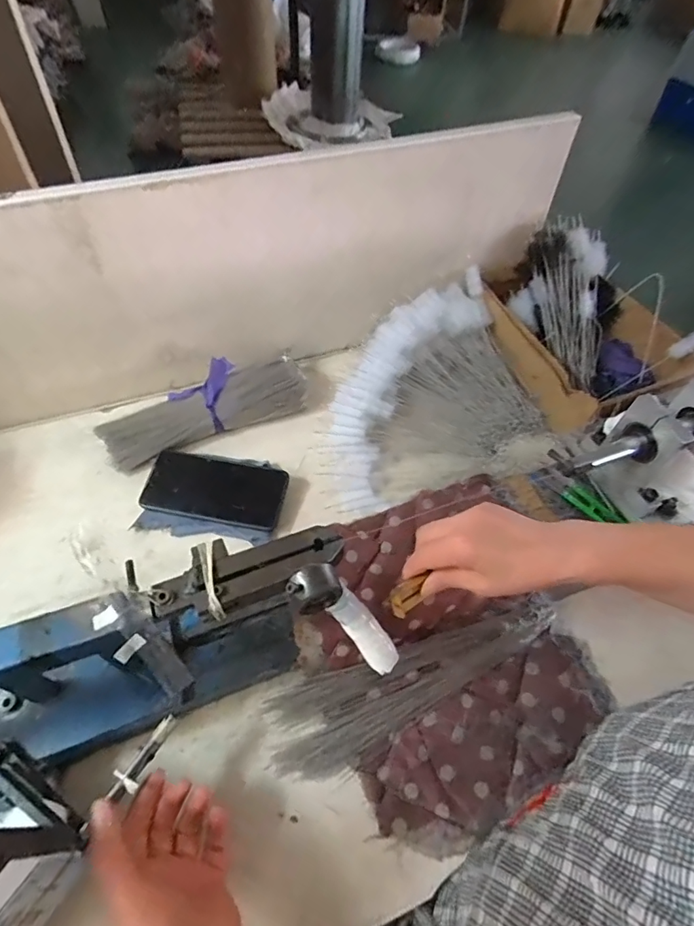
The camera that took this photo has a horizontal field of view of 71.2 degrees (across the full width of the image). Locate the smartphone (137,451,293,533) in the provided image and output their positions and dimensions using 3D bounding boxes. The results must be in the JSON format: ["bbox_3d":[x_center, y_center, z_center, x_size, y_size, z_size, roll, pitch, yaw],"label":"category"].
[{"bbox_3d":[-0.152,0.031,0.562,0.153,0.008,0.074,12,70,-1],"label":"smartphone"}]

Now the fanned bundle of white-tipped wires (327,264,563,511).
[{"bbox_3d":[0.091,-0.086,0.631,0.293,0.028,0.247,-24,82,-15],"label":"fanned bundle of white-tipped wires"}]

